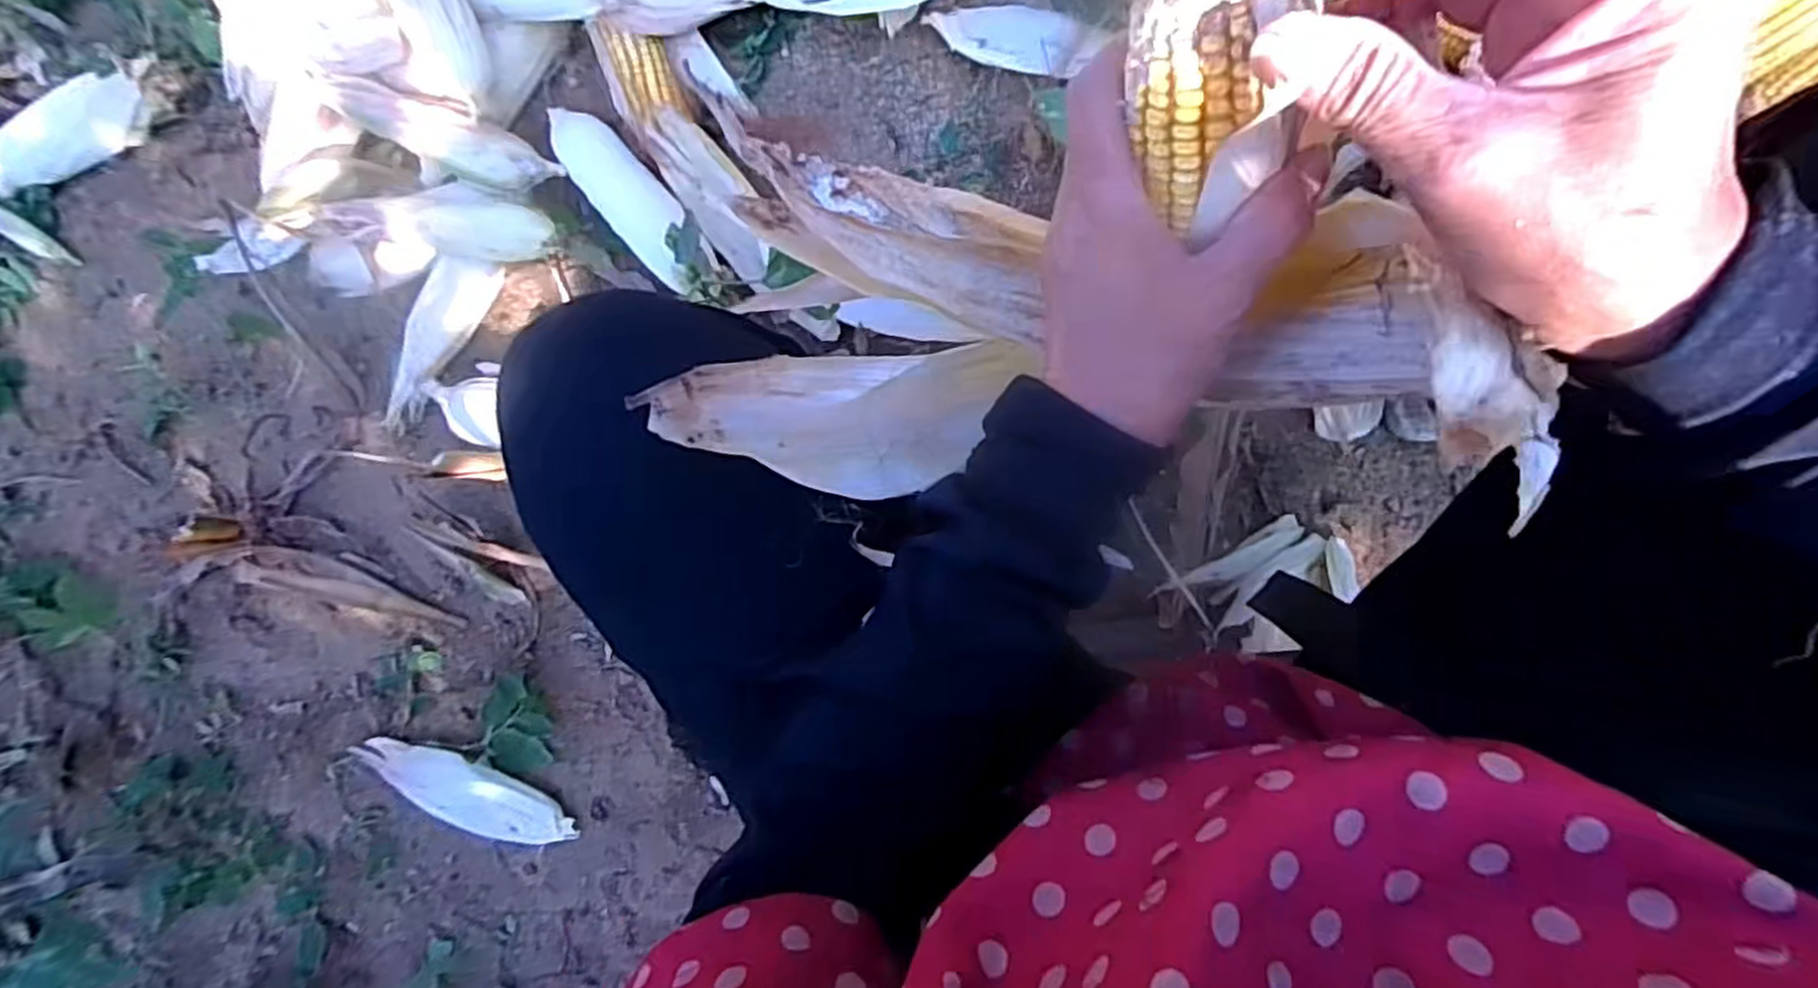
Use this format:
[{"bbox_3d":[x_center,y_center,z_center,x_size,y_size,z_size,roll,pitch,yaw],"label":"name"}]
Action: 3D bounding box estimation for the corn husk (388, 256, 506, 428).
[{"bbox_3d":[-0.440,-0.142,0.734,0.052,0.038,0.188,40,97,7],"label":"corn husk"}]

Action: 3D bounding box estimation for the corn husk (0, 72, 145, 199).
[{"bbox_3d":[-0.837,-0.360,0.785,0.190,0.049,0.066,-28,86,9],"label":"corn husk"}]

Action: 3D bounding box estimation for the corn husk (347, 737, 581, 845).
[{"bbox_3d":[-0.424,0.278,0.754,0.220,0.030,0.060,21,94,9],"label":"corn husk"}]

